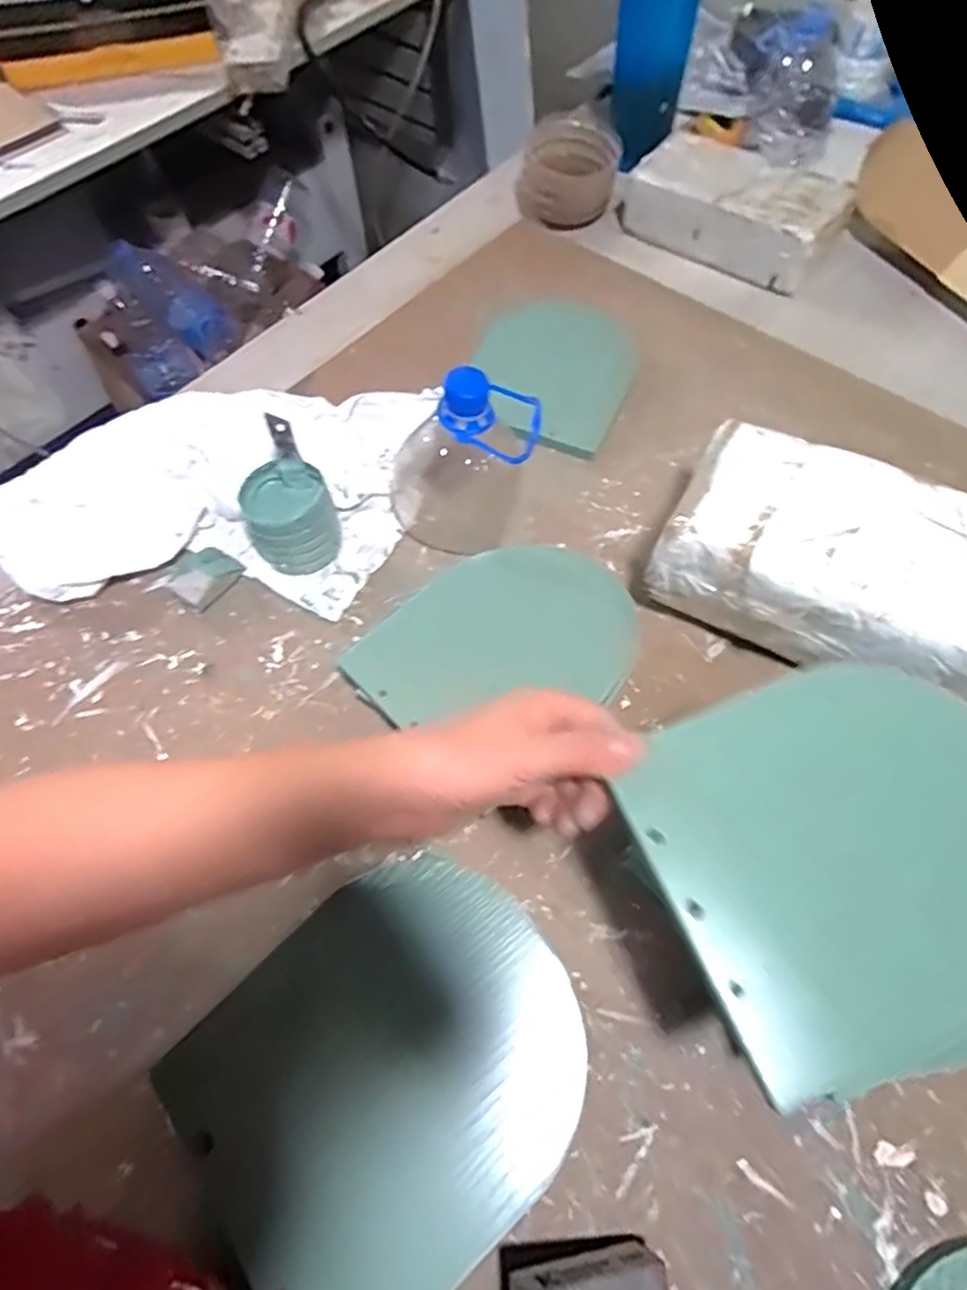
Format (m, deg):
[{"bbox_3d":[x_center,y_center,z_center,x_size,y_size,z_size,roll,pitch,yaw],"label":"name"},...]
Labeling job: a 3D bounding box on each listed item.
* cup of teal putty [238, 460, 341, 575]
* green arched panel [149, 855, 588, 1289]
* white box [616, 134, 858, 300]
[{"bbox_3d":[-0.148,-0.098,0.501,0.066,0.066,0.063,-19,64,-9],"label":"cup of teal putty"},{"bbox_3d":[-0.042,0.191,0.296,0.170,0.014,0.149,-37,68,-17],"label":"green arched panel"},{"bbox_3d":[0.253,-0.449,0.671,0.212,0.064,0.108,35,68,17],"label":"white box"}]

